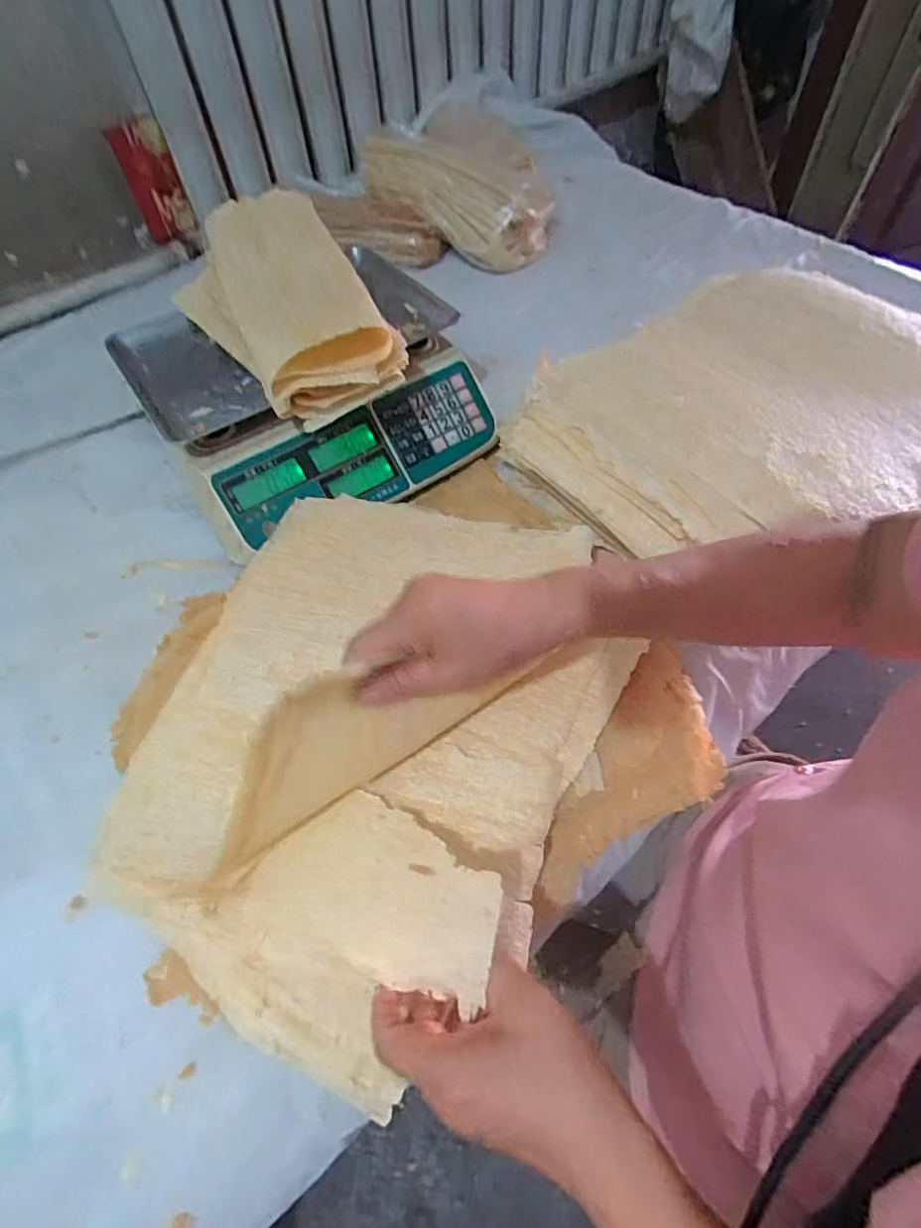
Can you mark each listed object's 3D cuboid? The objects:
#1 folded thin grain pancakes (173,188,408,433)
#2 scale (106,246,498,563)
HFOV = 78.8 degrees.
[{"bbox_3d":[-0.172,-0.316,0.563,0.155,0.073,0.283,-28,59,-16],"label":"folded thin grain pancakes"},{"bbox_3d":[-0.168,-0.253,0.639,0.327,0.115,0.325,-28,60,-16],"label":"scale"}]

